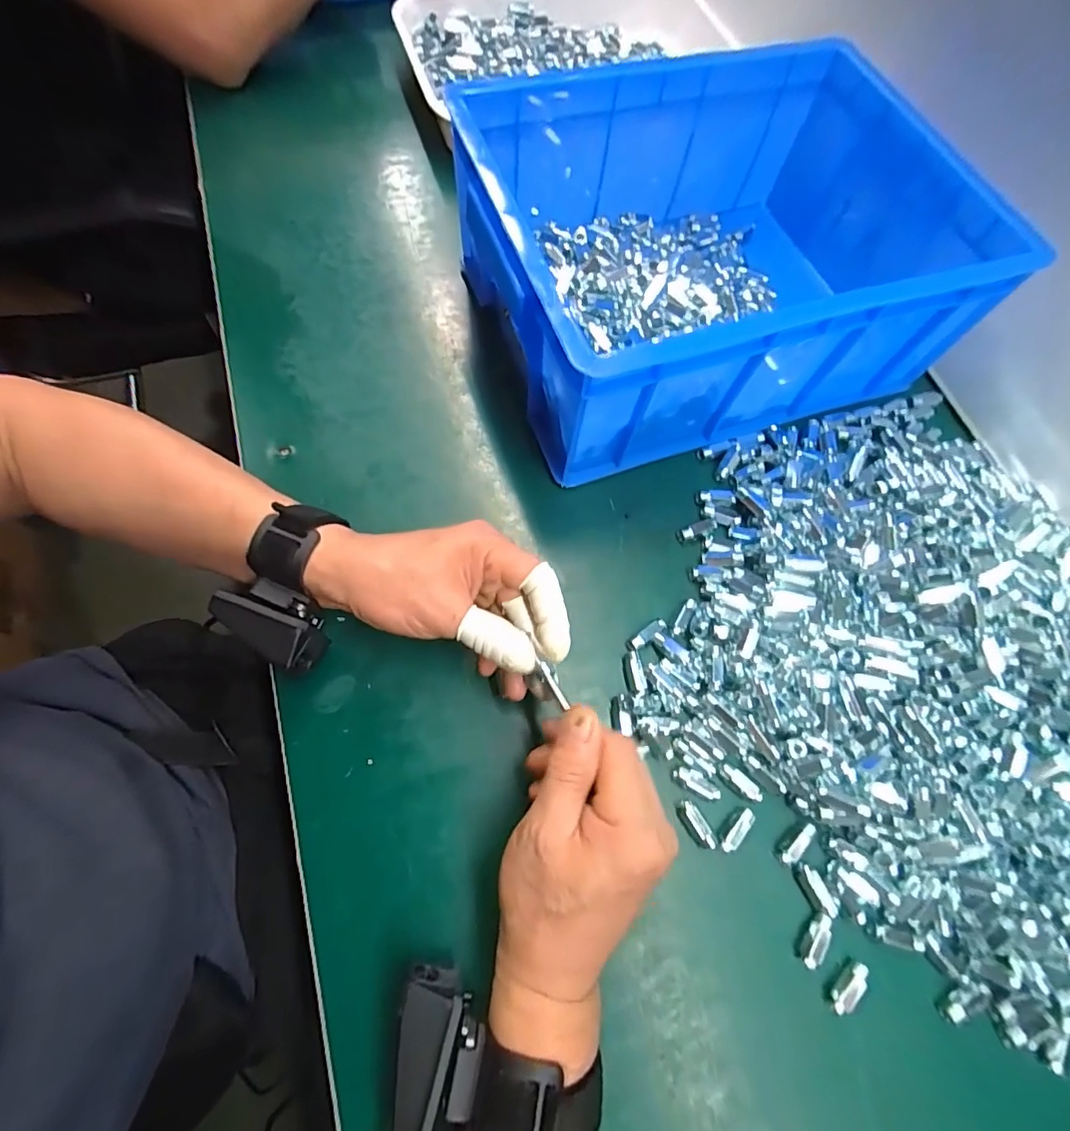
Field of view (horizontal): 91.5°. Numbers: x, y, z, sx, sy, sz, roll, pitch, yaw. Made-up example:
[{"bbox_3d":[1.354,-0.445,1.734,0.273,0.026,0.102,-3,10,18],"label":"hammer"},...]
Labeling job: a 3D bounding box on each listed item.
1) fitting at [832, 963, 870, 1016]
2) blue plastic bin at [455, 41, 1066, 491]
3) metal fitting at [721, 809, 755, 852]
[{"bbox_3d":[0.172,0.231,0.284,0.027,0.009,0.010,-35,75,-16],"label":"fitting"},{"bbox_3d":[0.128,-0.252,0.403,0.333,0.125,0.284,-17,71,-10],"label":"blue plastic bin"},{"bbox_3d":[0.119,0.156,0.307,0.009,0.011,0.027,39,71,11],"label":"metal fitting"}]

